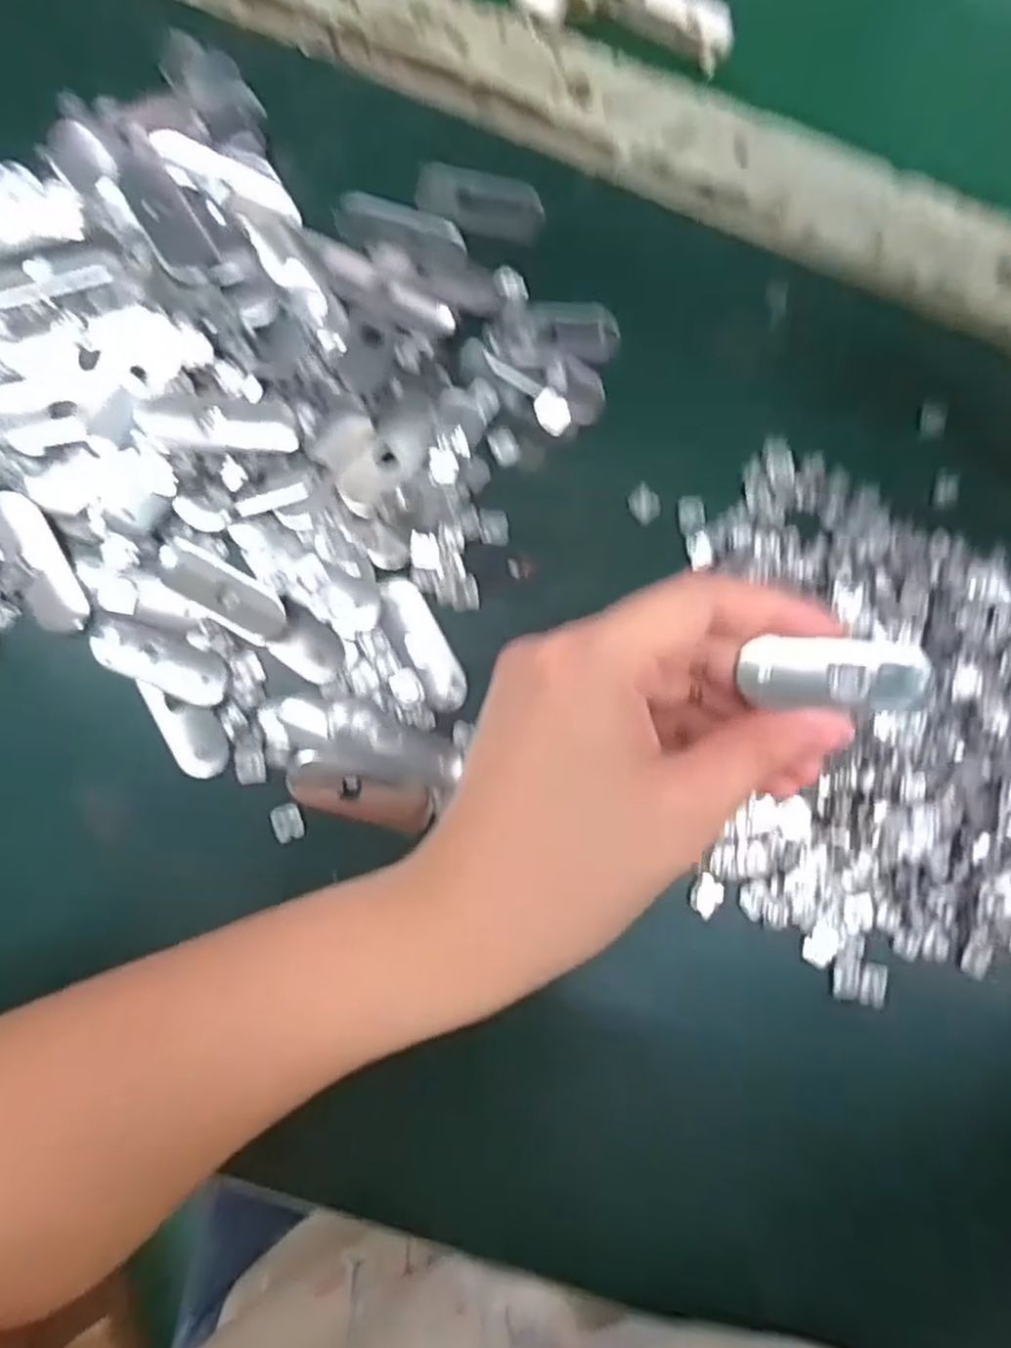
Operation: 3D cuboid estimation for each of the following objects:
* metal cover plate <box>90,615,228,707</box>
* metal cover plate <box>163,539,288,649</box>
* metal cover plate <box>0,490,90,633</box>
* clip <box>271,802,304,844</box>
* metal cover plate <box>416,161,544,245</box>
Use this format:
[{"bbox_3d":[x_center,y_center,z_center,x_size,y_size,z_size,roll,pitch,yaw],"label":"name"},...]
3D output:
[{"bbox_3d":[-0.123,-0.005,0.266,0.050,0.004,0.020,23,83,-3],"label":"metal cover plate"},{"bbox_3d":[-0.101,-0.029,0.268,0.050,0.004,0.019,32,83,-2],"label":"metal cover plate"},{"bbox_3d":[-0.164,-0.039,0.264,0.017,0.004,0.052,-24,87,-7],"label":"metal cover plate"},{"bbox_3d":[-0.077,0.053,0.266,0.010,0.004,0.013,-19,87,-6],"label":"clip"},{"bbox_3d":[-0.010,-0.186,0.296,0.049,0.004,0.028,11,84,-4],"label":"metal cover plate"}]

